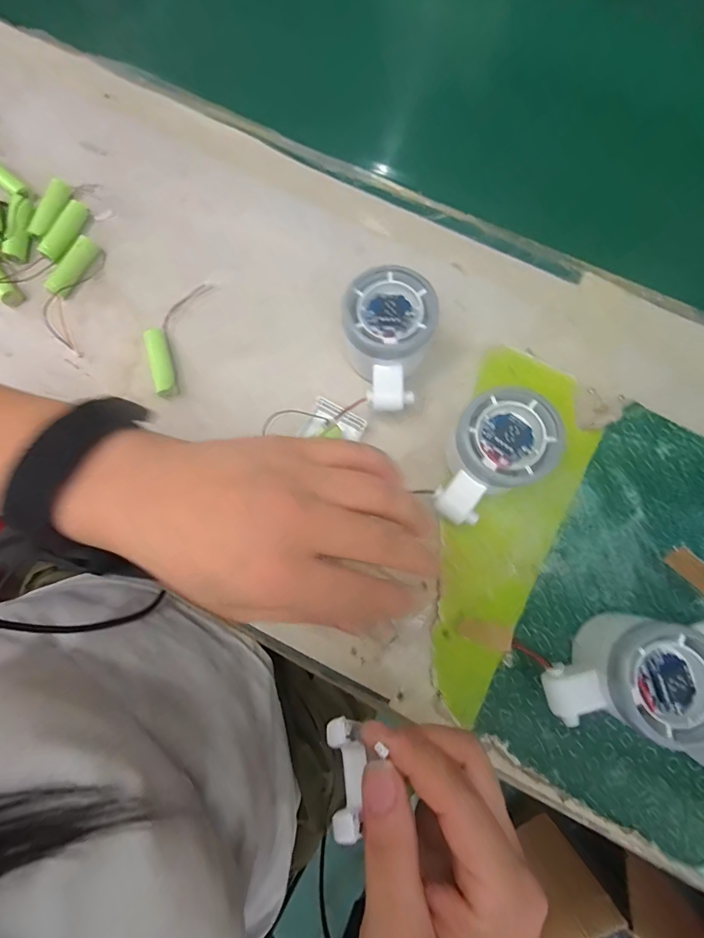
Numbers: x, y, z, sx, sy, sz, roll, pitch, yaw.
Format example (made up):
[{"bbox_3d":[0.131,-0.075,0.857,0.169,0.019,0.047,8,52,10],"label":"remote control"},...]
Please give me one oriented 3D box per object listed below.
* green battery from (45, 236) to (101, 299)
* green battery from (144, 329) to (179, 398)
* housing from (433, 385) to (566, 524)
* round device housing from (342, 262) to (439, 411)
[{"bbox_3d":[-0.209,-0.151,0.308,0.016,0.010,0.050,28,80,6],"label":"green battery"},{"bbox_3d":[-0.135,-0.074,0.293,0.013,0.012,0.052,-16,79,-3],"label":"green battery"},{"bbox_3d":[0.081,-0.005,0.253,0.081,0.051,0.061,-35,80,-7],"label":"housing"},{"bbox_3d":[0.021,-0.080,0.268,0.054,0.051,0.081,10,78,2],"label":"round device housing"}]

